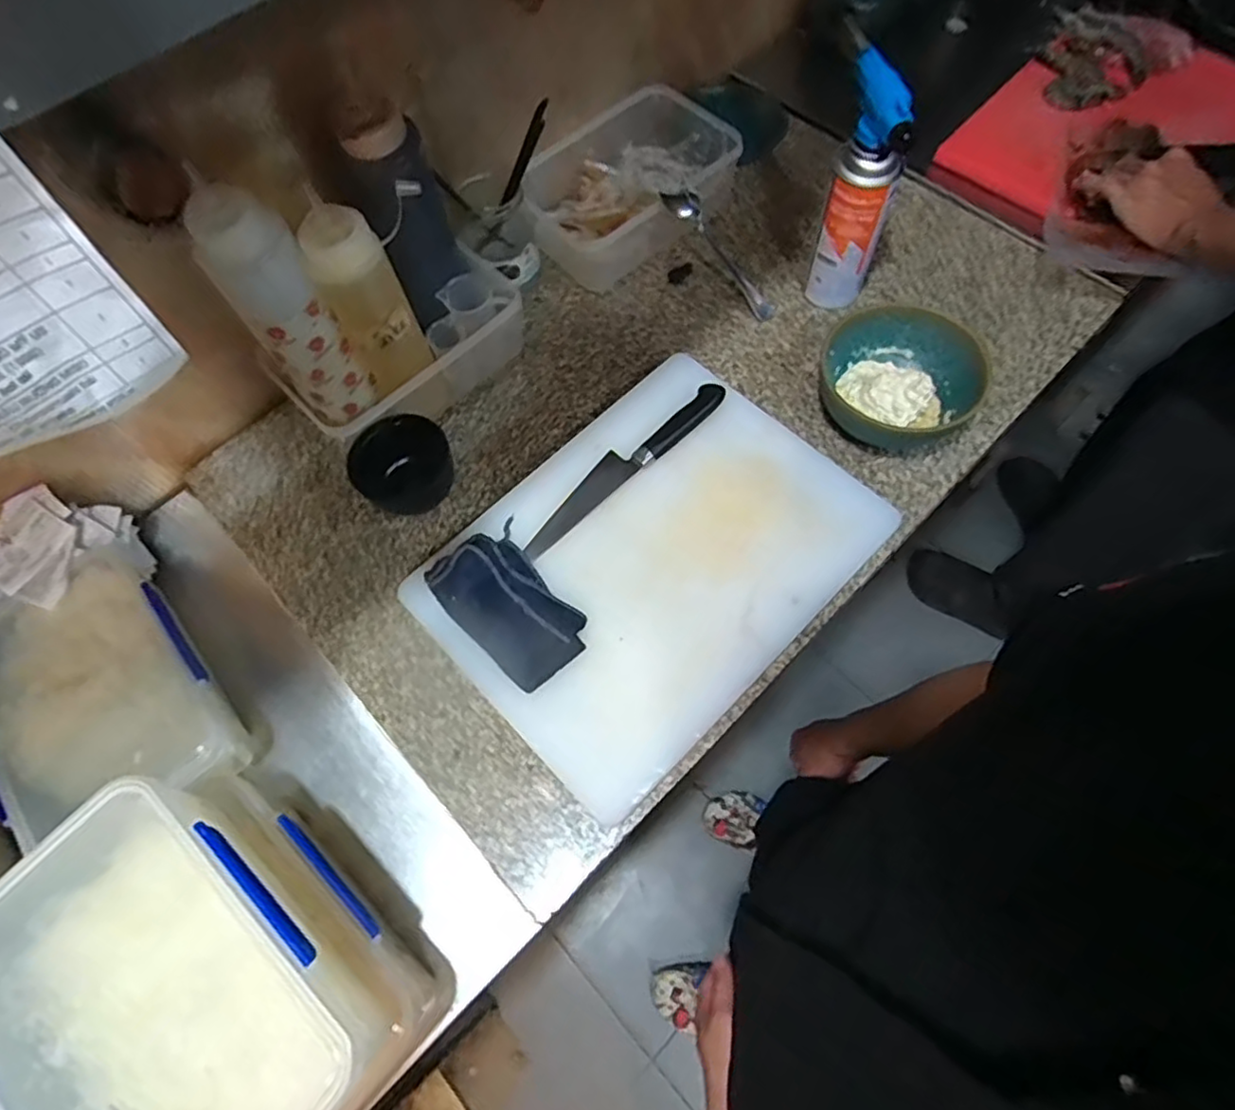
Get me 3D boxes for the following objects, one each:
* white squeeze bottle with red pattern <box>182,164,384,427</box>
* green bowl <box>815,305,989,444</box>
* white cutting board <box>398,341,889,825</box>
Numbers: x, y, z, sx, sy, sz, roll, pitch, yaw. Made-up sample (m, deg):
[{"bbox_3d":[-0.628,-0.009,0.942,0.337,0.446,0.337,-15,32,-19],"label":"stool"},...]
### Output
[{"bbox_3d":[-0.296,-0.213,0.592,0.072,0.215,0.072,40,73,16],"label":"white squeeze bottle with red pattern"},{"bbox_3d":[0.284,-0.172,0.665,0.163,0.072,0.151,-1,66,3],"label":"green bowl"},{"bbox_3d":[0.033,0.000,0.625,0.400,0.018,0.293,-43,73,-15],"label":"white cutting board"}]

